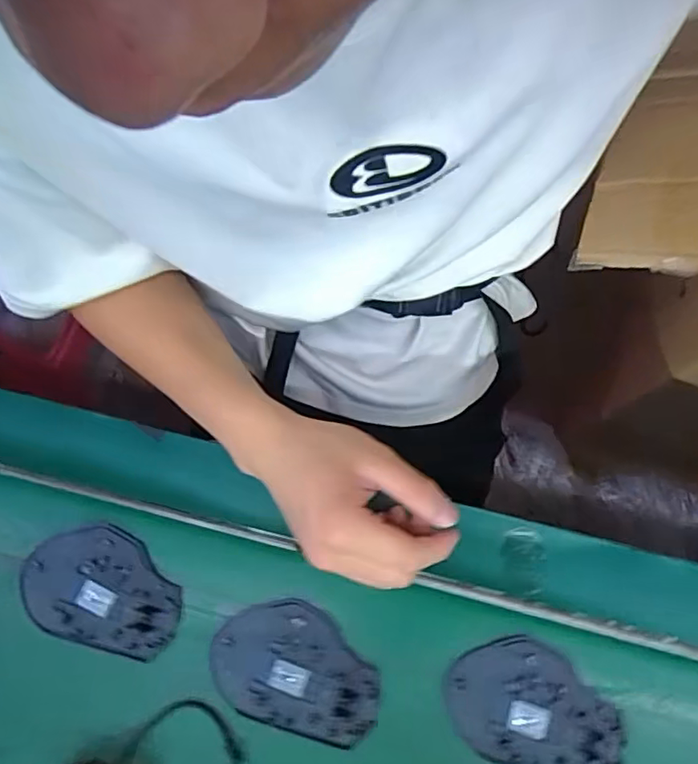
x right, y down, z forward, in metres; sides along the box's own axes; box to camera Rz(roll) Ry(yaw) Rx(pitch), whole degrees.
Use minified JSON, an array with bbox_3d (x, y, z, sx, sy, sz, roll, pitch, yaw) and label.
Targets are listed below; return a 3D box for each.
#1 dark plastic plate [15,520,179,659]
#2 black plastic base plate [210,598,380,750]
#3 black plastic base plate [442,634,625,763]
[{"bbox_3d":[-0.165,0.139,0.388,0.108,0.006,0.072,21,75,7],"label":"dark plastic plate"},{"bbox_3d":[-0.034,0.184,0.373,0.109,0.006,0.072,14,75,5],"label":"black plastic base plate"},{"bbox_3d":[0.116,0.205,0.366,0.109,0.007,0.073,16,75,6],"label":"black plastic base plate"}]

